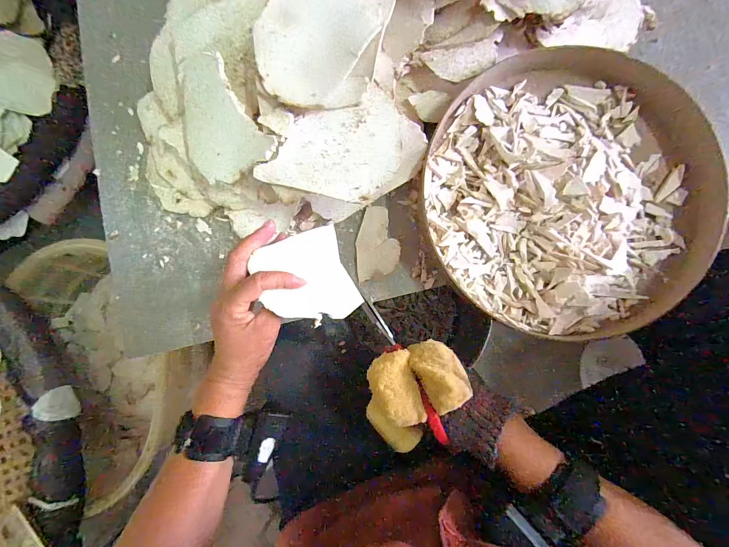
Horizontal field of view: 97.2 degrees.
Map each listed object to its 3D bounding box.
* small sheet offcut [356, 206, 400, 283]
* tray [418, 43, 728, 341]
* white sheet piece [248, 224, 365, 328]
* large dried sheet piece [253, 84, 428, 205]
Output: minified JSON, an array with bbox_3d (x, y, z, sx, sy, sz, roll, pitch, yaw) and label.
[{"bbox_3d":[0.014,-0.037,0.372,0.052,0.004,0.082,-8,79,25],"label":"small sheet offcut"},{"bbox_3d":[0.220,-0.088,0.348,0.291,0.036,0.303,-1,84,6],"label":"tray"},{"bbox_3d":[-0.058,0.004,0.321,0.089,0.005,0.095,-17,76,-20],"label":"white sheet piece"},{"bbox_3d":[-0.019,-0.124,0.307,0.145,0.017,0.100,15,86,8],"label":"large dried sheet piece"}]

